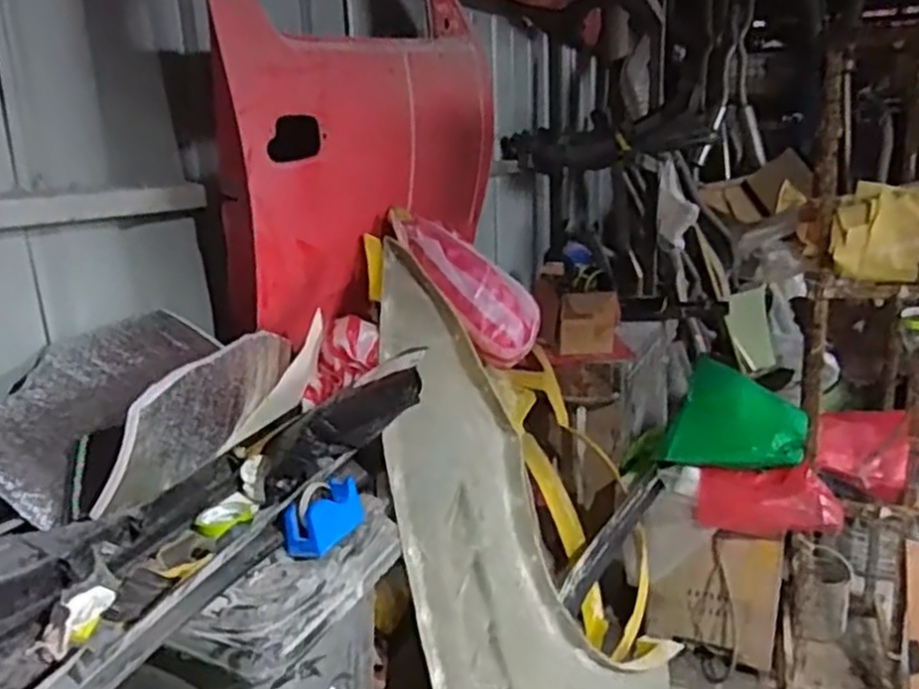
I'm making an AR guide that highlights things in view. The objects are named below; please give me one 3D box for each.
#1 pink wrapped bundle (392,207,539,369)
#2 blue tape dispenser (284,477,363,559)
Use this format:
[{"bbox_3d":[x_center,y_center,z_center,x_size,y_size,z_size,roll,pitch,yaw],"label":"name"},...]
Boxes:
[{"bbox_3d":[0.000,-0.160,1.901,0.484,0.159,0.144,48,36,15],"label":"pink wrapped bundle"},{"bbox_3d":[-0.237,0.302,1.361,0.051,0.109,0.185,-41,-6,32],"label":"blue tape dispenser"}]

